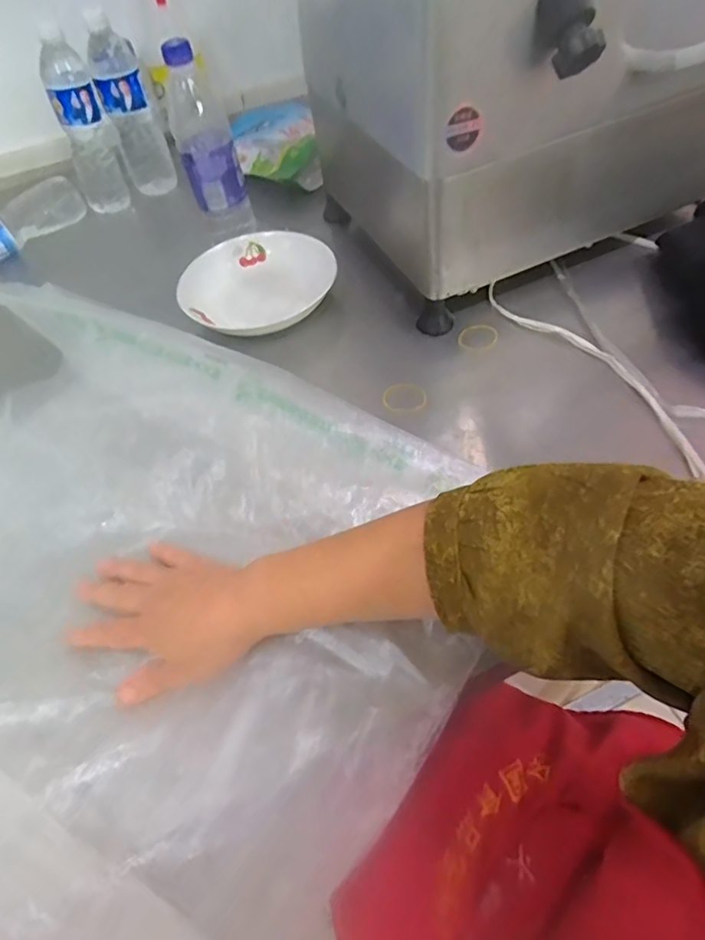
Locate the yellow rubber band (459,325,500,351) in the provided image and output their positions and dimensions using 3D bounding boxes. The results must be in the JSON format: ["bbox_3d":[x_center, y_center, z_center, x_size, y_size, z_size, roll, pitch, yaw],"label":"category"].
[{"bbox_3d":[0.134,-0.141,0.602,0.040,0.004,0.040,24,65,25],"label":"yellow rubber band"}]

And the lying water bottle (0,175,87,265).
[{"bbox_3d":[-0.475,-0.334,0.787,0.067,0.058,0.232,26,60,25],"label":"lying water bottle"}]

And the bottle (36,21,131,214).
[{"bbox_3d":[-0.376,-0.473,0.786,0.068,0.199,0.062,-39,57,-20],"label":"bottle"}]

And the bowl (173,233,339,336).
[{"bbox_3d":[-0.117,-0.219,0.676,0.188,0.043,0.188,-4,52,5],"label":"bowl"}]

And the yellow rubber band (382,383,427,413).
[{"bbox_3d":[0.051,-0.071,0.552,0.043,0.007,0.042,-4,52,5],"label":"yellow rubber band"}]

